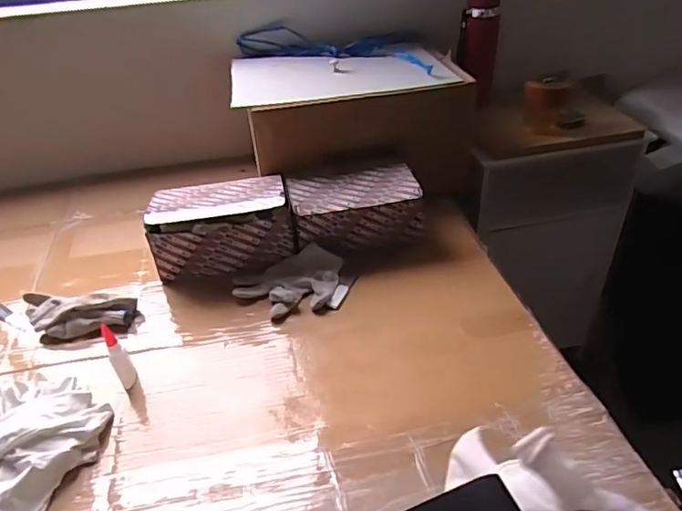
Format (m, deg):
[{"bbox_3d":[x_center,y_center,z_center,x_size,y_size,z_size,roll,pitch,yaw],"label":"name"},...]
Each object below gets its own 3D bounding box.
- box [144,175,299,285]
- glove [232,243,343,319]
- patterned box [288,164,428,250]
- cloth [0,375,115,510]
[{"bbox_3d":[-0.215,-0.060,0.968,0.245,0.120,0.153,-12,35,-10],"label":"box"},{"bbox_3d":[-0.082,0.047,0.907,0.189,0.034,0.133,-14,36,-13],"label":"glove"},{"bbox_3d":[0.025,-0.093,1.012,0.238,0.103,0.150,-10,35,-8],"label":"patterned box"},{"bbox_3d":[-0.395,0.224,0.672,0.205,0.055,0.189,18,41,29],"label":"cloth"}]

